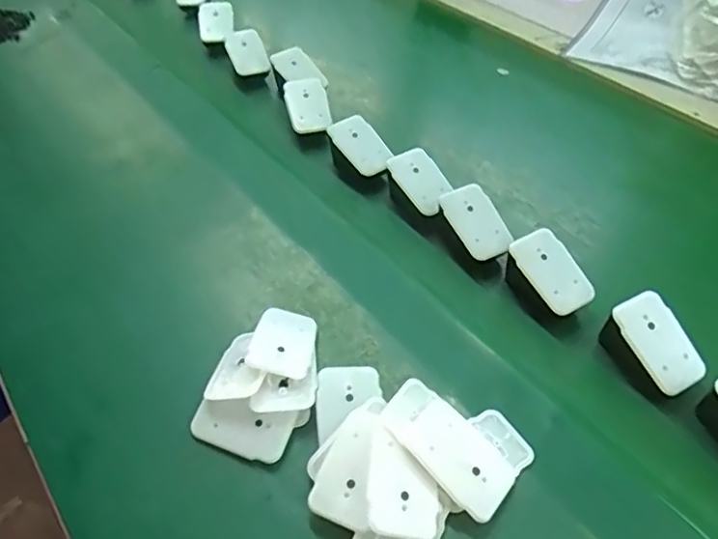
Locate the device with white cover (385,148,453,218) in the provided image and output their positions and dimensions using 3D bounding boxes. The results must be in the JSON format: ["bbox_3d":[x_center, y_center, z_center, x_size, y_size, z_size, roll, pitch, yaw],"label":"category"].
[{"bbox_3d":[0.057,-0.082,0.533,0.040,0.012,0.064,-36,84,-3],"label":"device with white cover"}]

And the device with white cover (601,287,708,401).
[{"bbox_3d":[0.212,0.057,0.419,0.045,0.046,0.066,-18,49,-15],"label":"device with white cover"}]

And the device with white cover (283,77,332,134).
[{"bbox_3d":[-0.055,-0.174,0.619,0.043,0.011,0.069,-13,72,-9],"label":"device with white cover"}]

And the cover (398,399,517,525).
[{"bbox_3d":[0.062,0.115,0.356,0.070,0.005,0.043,45,59,9],"label":"cover"}]

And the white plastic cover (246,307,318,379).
[{"bbox_3d":[-0.055,0.052,0.430,0.044,0.007,0.063,15,37,-2],"label":"white plastic cover"}]

